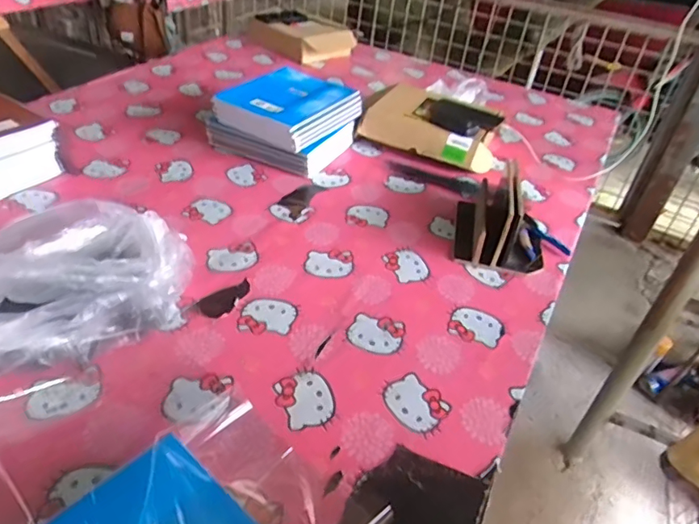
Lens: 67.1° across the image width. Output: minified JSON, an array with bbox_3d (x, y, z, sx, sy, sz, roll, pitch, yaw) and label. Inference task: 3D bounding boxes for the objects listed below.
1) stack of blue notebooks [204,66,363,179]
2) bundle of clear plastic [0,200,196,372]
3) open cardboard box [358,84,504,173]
[{"bbox_3d":[-0.128,-0.316,1.151,0.248,0.123,0.249,24,43,22],"label":"stack of blue notebooks"},{"bbox_3d":[-0.367,0.017,0.711,0.298,0.138,0.218,-18,44,-26],"label":"bundle of clear plastic"},{"bbox_3d":[0.203,-0.330,1.236,0.307,0.089,0.259,20,41,18],"label":"open cardboard box"}]

